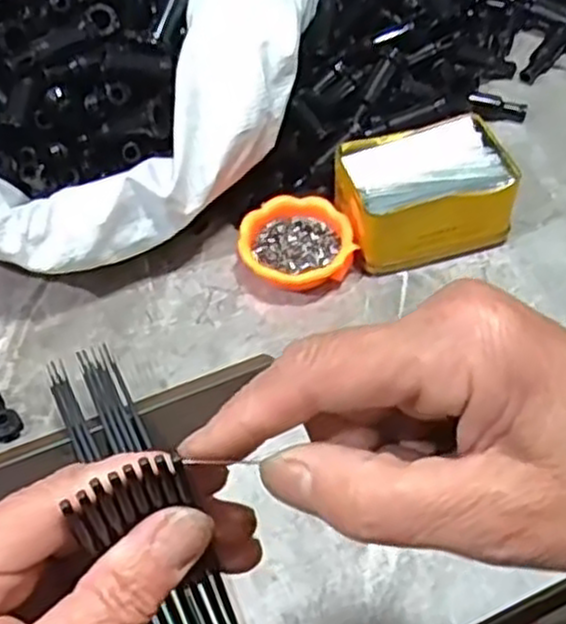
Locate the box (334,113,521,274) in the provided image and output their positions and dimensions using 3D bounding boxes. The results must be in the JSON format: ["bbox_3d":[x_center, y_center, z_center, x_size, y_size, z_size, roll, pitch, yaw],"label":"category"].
[{"bbox_3d":[0.098,-0.082,0.545,0.113,0.057,0.080,-14,53,-8],"label":"box"}]

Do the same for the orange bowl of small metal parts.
[{"bbox_3d":[0.009,-0.046,0.538,0.074,0.024,0.071,-2,52,2],"label":"orange bowl of small metal parts"}]

